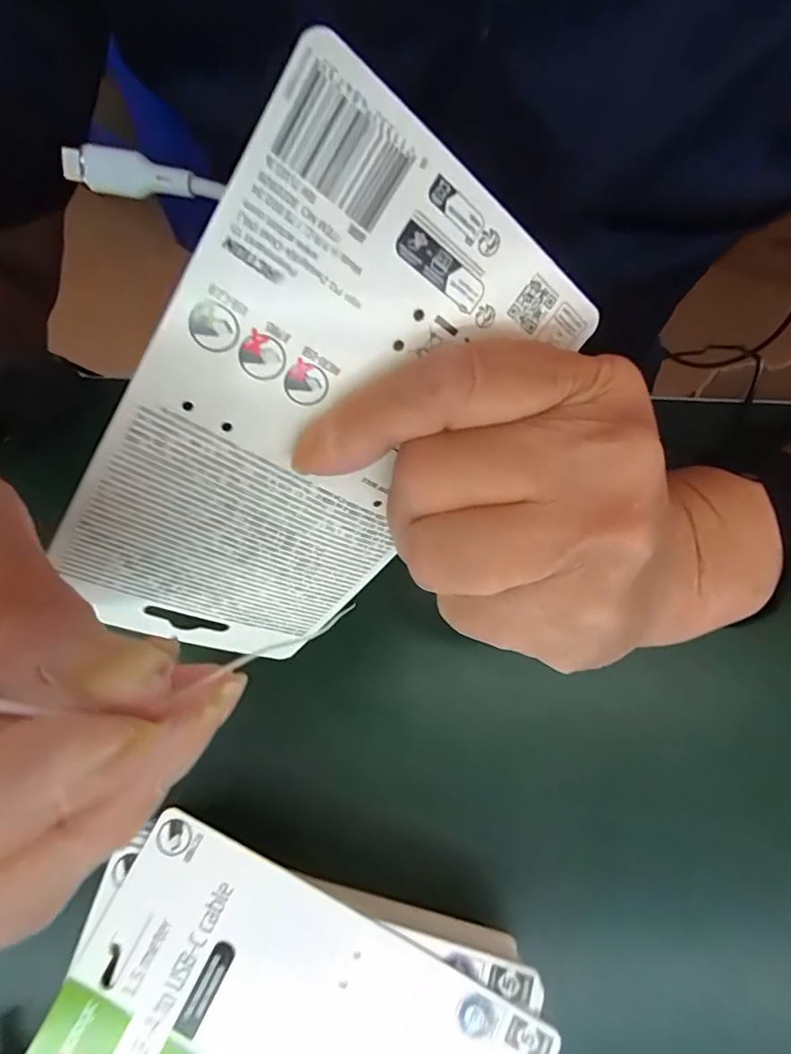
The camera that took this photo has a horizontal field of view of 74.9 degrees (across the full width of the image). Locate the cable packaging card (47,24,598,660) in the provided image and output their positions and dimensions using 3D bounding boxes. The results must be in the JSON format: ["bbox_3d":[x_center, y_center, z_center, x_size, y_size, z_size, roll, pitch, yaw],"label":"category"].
[{"bbox_3d":[-0.030,-0.019,0.156,0.097,0.172,0.006,25,29,-33],"label":"cable packaging card"}]

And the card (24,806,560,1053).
[{"bbox_3d":[-0.038,0.197,0.197,0.176,0.008,0.096,26,74,6],"label":"card"}]

